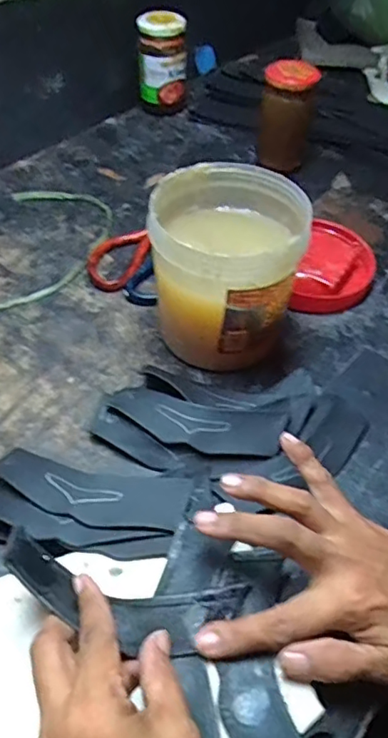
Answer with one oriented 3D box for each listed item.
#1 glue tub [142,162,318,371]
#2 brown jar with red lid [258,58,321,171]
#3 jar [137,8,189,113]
[{"bbox_3d":[0.026,-0.078,0.463,0.114,0.131,0.118,1,50,-1],"label":"glue tub"},{"bbox_3d":[0.107,-0.291,0.649,0.059,0.107,0.055,7,50,4],"label":"brown jar with red lid"},{"bbox_3d":[-0.041,-0.397,0.733,0.061,0.118,0.061,0,50,-2],"label":"jar"}]

